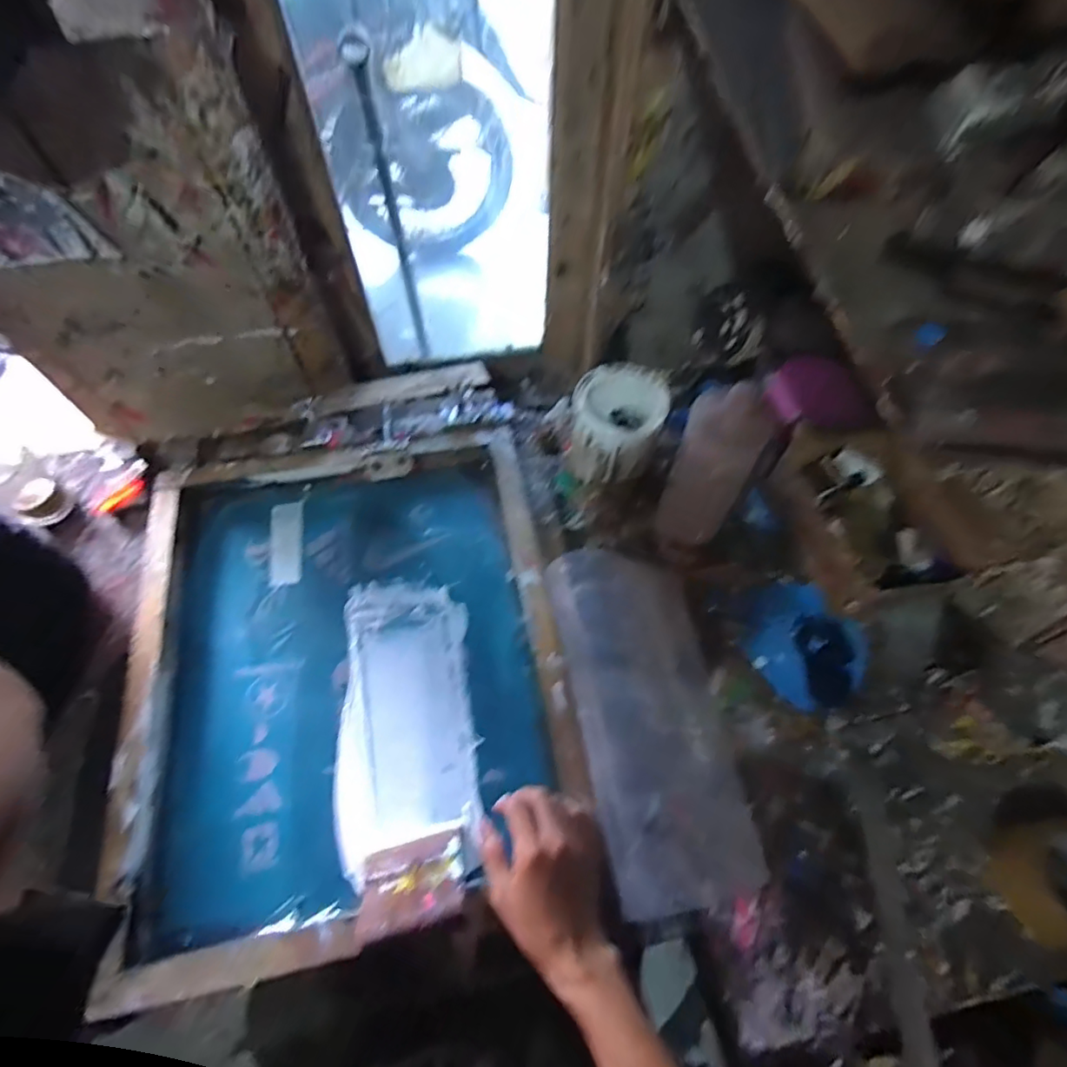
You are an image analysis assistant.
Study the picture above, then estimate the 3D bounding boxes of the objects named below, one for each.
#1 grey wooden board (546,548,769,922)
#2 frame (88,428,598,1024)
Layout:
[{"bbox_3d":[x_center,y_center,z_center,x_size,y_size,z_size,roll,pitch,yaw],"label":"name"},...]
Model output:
[{"bbox_3d":[0.121,0.170,0.576,0.162,0.071,0.363,-7,60,-6],"label":"grey wooden board"},{"bbox_3d":[-0.199,0.129,0.615,0.462,0.072,0.549,-10,61,-8],"label":"frame"}]

